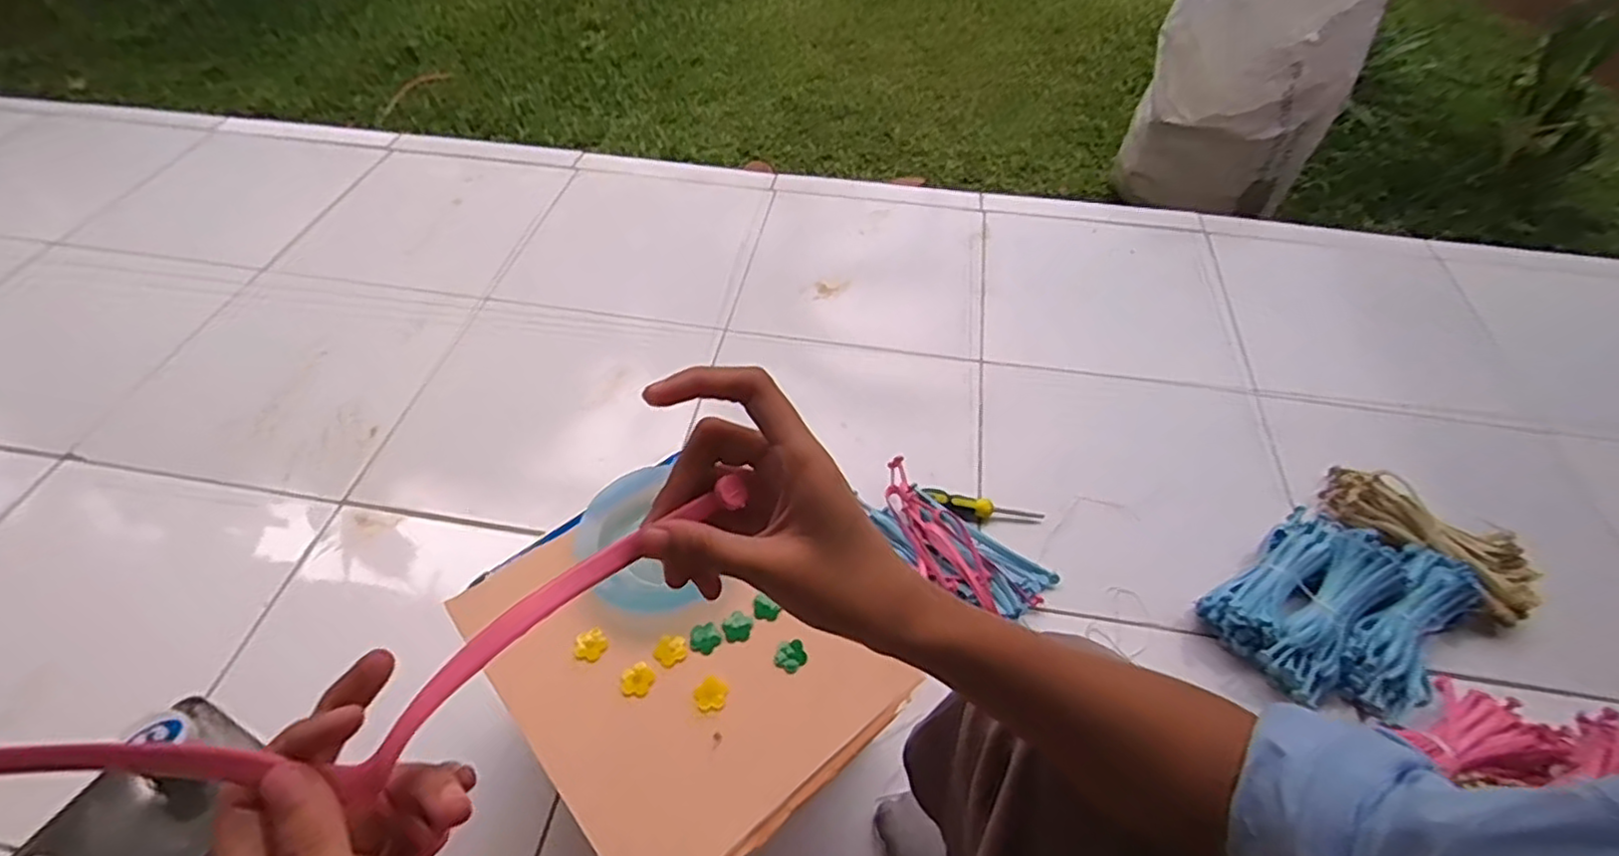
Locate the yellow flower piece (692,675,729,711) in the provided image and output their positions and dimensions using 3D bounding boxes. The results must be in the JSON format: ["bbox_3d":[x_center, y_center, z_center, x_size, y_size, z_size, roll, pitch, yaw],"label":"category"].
[{"bbox_3d":[-0.071,0.193,0.510,0.023,0.004,0.024,-34,59,-25],"label":"yellow flower piece"}]

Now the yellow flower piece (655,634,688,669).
[{"bbox_3d":[-0.104,0.167,0.529,0.023,0.004,0.023,-35,60,-26],"label":"yellow flower piece"}]

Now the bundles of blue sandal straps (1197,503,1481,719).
[{"bbox_3d":[0.585,0.190,0.762,0.251,0.065,0.193,-29,57,-23],"label":"bundles of blue sandal straps"}]

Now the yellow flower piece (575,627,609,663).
[{"bbox_3d":[-0.164,0.163,0.529,0.024,0.006,0.023,1,51,-1],"label":"yellow flower piece"}]

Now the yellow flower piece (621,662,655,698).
[{"bbox_3d":[-0.126,0.184,0.516,0.023,0.004,0.024,1,51,-1],"label":"yellow flower piece"}]

